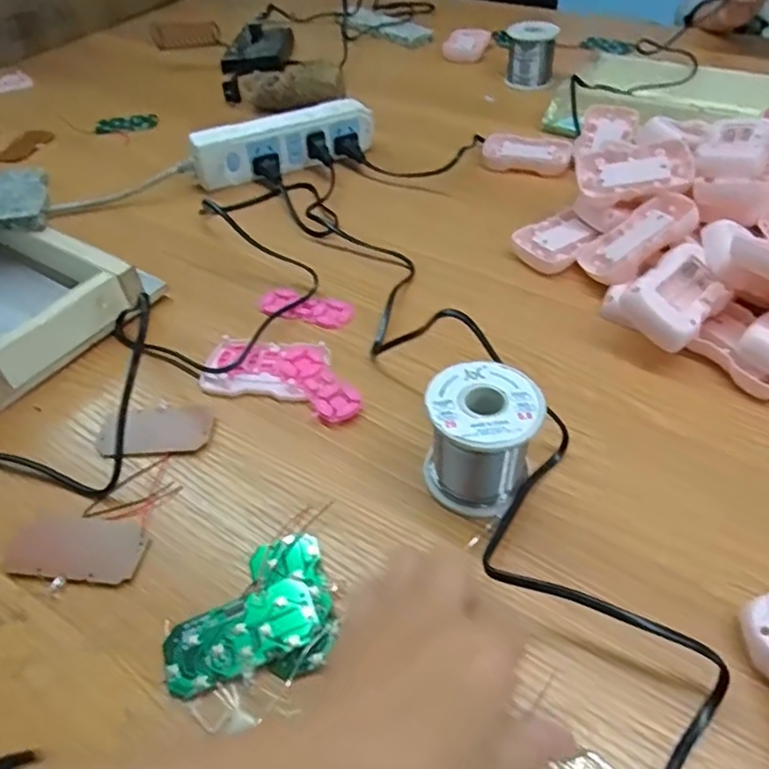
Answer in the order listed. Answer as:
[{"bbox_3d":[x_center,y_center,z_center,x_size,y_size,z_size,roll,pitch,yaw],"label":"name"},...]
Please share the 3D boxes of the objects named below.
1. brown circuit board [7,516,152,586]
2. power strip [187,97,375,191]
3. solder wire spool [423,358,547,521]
[{"bbox_3d":[-0.171,0.091,0.351,0.076,0.005,0.040,2,46,5],"label":"brown circuit board"},{"bbox_3d":[-0.104,-0.255,0.651,0.190,0.046,0.035,-23,49,-19],"label":"power strip"},{"bbox_3d":[0.055,0.031,0.357,0.059,0.066,0.060,-1,45,1],"label":"solder wire spool"}]

